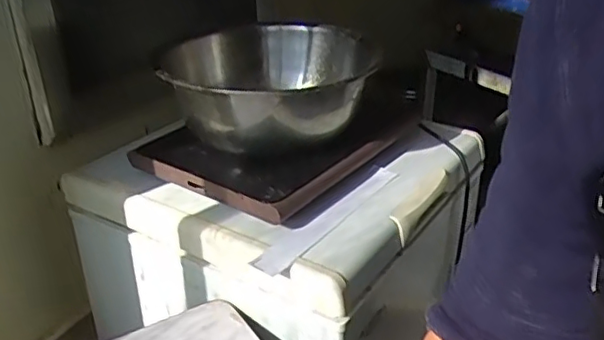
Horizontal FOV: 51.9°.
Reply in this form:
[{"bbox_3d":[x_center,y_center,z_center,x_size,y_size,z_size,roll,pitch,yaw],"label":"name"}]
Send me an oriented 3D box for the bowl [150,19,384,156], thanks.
[{"bbox_3d":[-0.045,-0.143,0.983,0.309,0.122,0.364,-2,28,-3],"label":"bowl"}]

